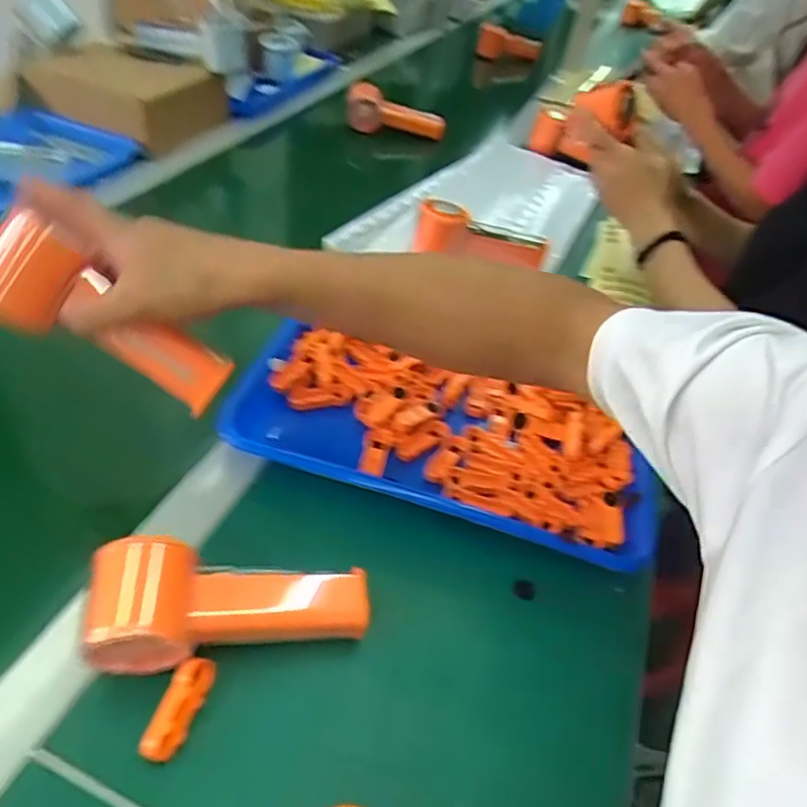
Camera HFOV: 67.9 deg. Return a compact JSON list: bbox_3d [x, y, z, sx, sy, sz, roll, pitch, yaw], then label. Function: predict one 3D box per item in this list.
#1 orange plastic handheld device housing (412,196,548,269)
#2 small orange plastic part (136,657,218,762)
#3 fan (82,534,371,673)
[{"bbox_3d":[0.090,-0.189,0.685,0.168,0.046,0.060,5,39,-27],"label":"orange plastic handheld device housing"},{"bbox_3d":[-0.121,0.163,0.322,0.019,0.013,0.051,18,44,7],"label":"small orange plastic part"},{"bbox_3d":[-0.100,0.119,0.350,0.154,0.054,0.061,9,39,-21],"label":"fan"}]

